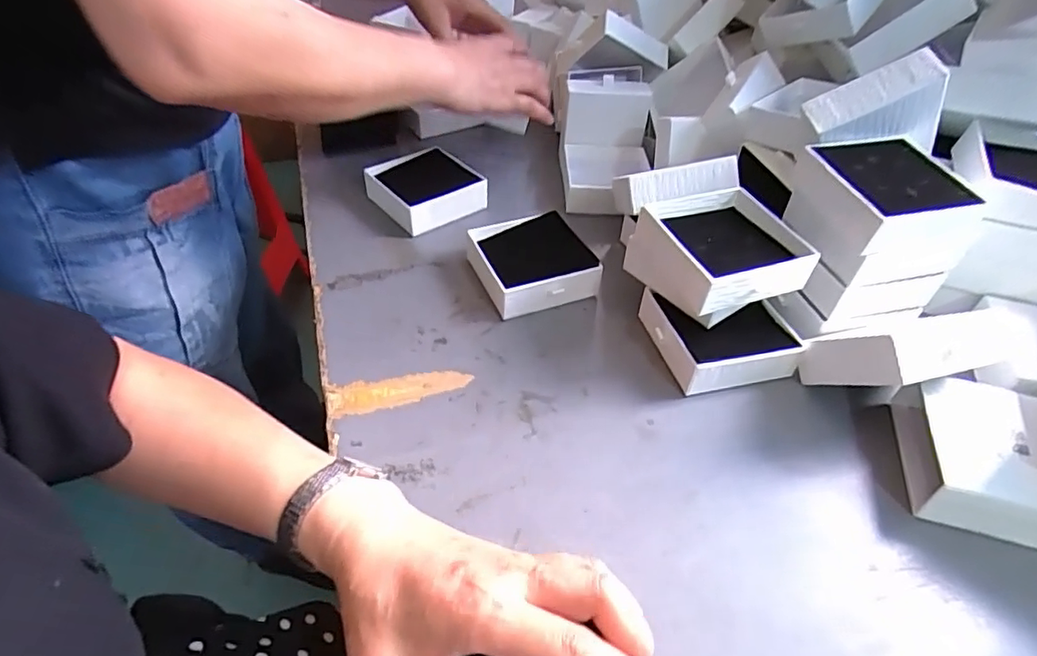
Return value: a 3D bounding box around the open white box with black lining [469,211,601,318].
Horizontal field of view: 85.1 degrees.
[{"bbox_3d":[0.009,-0.056,0.480,0.091,0.037,0.091,-14,47,-16],"label":"open white box with black lining"}]

